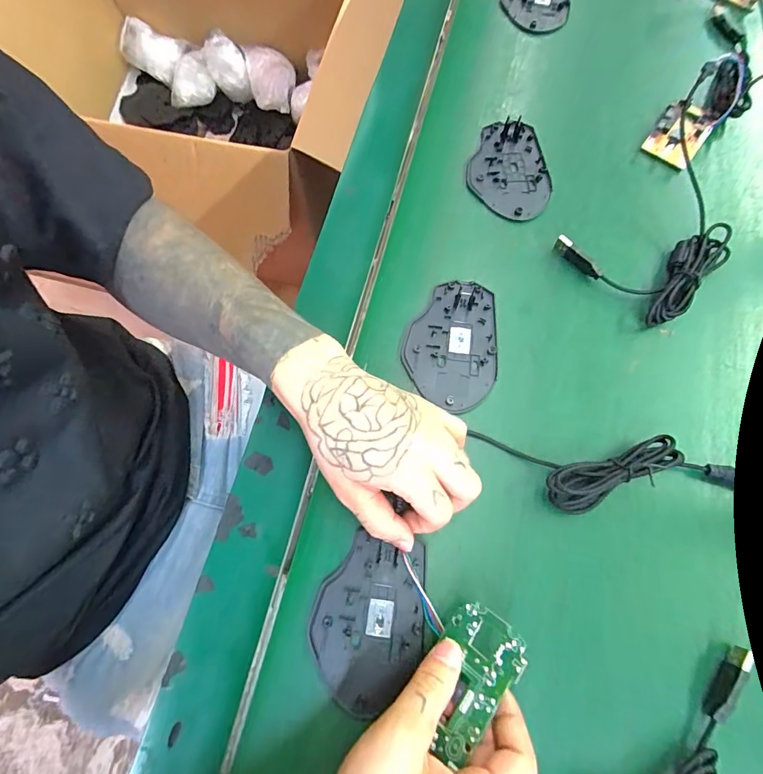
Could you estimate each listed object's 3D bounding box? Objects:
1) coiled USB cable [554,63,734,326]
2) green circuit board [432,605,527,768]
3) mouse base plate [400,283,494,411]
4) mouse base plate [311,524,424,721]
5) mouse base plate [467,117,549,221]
[{"bbox_3d":[0.250,-0.142,0.370,0.178,0.023,0.113,-42,79,-14],"label":"coiled USB cable"},{"bbox_3d":[0.049,0.169,0.247,0.046,0.004,0.074,26,75,33],"label":"green circuit board"},{"bbox_3d":[0.056,-0.036,0.339,0.071,0.004,0.106,8,72,0],"label":"mouse base plate"},{"bbox_3d":[-0.008,0.152,0.277,0.070,0.007,0.100,15,72,2],"label":"mouse base plate"},{"bbox_3d":[0.117,-0.201,0.395,0.072,0.007,0.108,-5,73,-4],"label":"mouse base plate"}]

